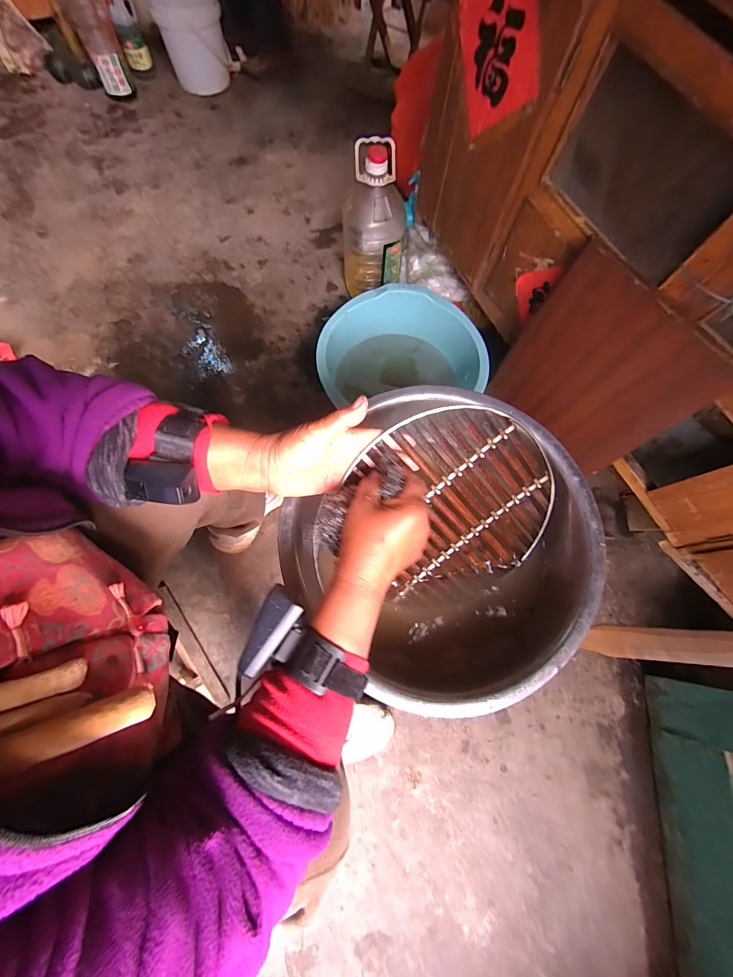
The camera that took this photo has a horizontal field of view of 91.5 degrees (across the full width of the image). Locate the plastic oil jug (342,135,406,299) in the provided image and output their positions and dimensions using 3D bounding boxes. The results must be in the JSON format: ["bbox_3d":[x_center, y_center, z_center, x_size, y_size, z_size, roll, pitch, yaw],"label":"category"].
[{"bbox_3d":[0.014,-0.663,0.931,0.180,0.336,0.123,32,72,10],"label":"plastic oil jug"}]

